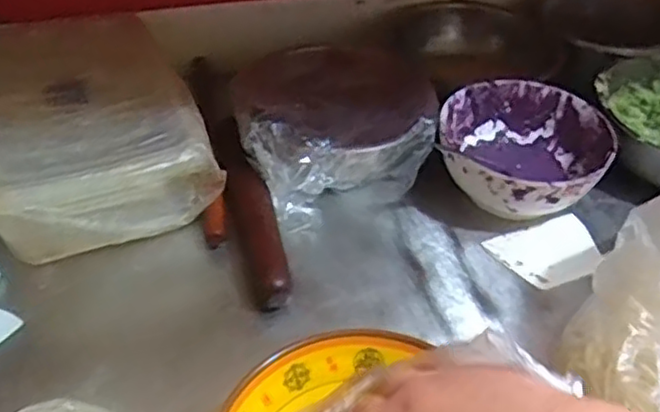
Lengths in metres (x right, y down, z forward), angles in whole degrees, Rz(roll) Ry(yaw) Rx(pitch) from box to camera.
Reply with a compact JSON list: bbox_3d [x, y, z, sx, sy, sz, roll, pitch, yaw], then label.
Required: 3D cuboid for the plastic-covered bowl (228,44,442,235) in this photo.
[{"bbox_3d":[0.012,-0.097,0.761,0.225,0.101,0.209,1,43,-1],"label":"plastic-covered bowl"}]

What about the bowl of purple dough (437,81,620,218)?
[{"bbox_3d":[0.204,-0.053,0.735,0.172,0.080,0.179,1,43,-1],"label":"bowl of purple dough"}]

